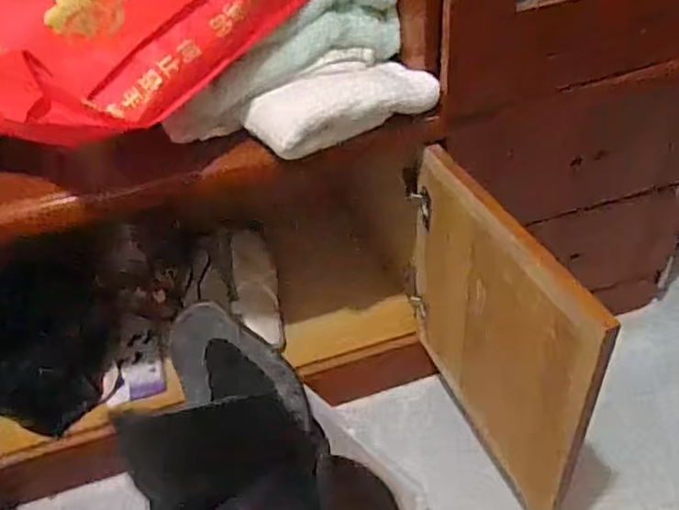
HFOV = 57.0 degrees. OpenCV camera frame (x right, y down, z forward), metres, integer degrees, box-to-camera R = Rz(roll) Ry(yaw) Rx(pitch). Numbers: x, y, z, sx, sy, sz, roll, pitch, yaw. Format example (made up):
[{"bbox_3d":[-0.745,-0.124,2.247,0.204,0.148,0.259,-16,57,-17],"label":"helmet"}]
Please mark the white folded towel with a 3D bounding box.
[{"bbox_3d":[0.001,-0.171,0.699,0.207,0.049,0.088,-20,43,-16],"label":"white folded towel"}]

